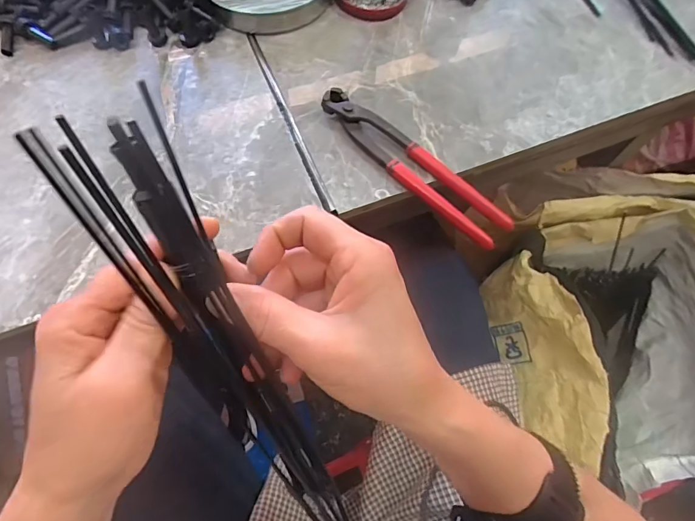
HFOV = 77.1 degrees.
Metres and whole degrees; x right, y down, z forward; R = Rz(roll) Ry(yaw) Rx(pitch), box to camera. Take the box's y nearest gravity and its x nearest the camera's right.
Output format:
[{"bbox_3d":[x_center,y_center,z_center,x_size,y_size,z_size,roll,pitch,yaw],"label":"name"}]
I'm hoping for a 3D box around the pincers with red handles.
[{"bbox_3d":[0.055,-0.085,0.385,0.199,0.016,0.034,41,71,13],"label":"pincers with red handles"}]

